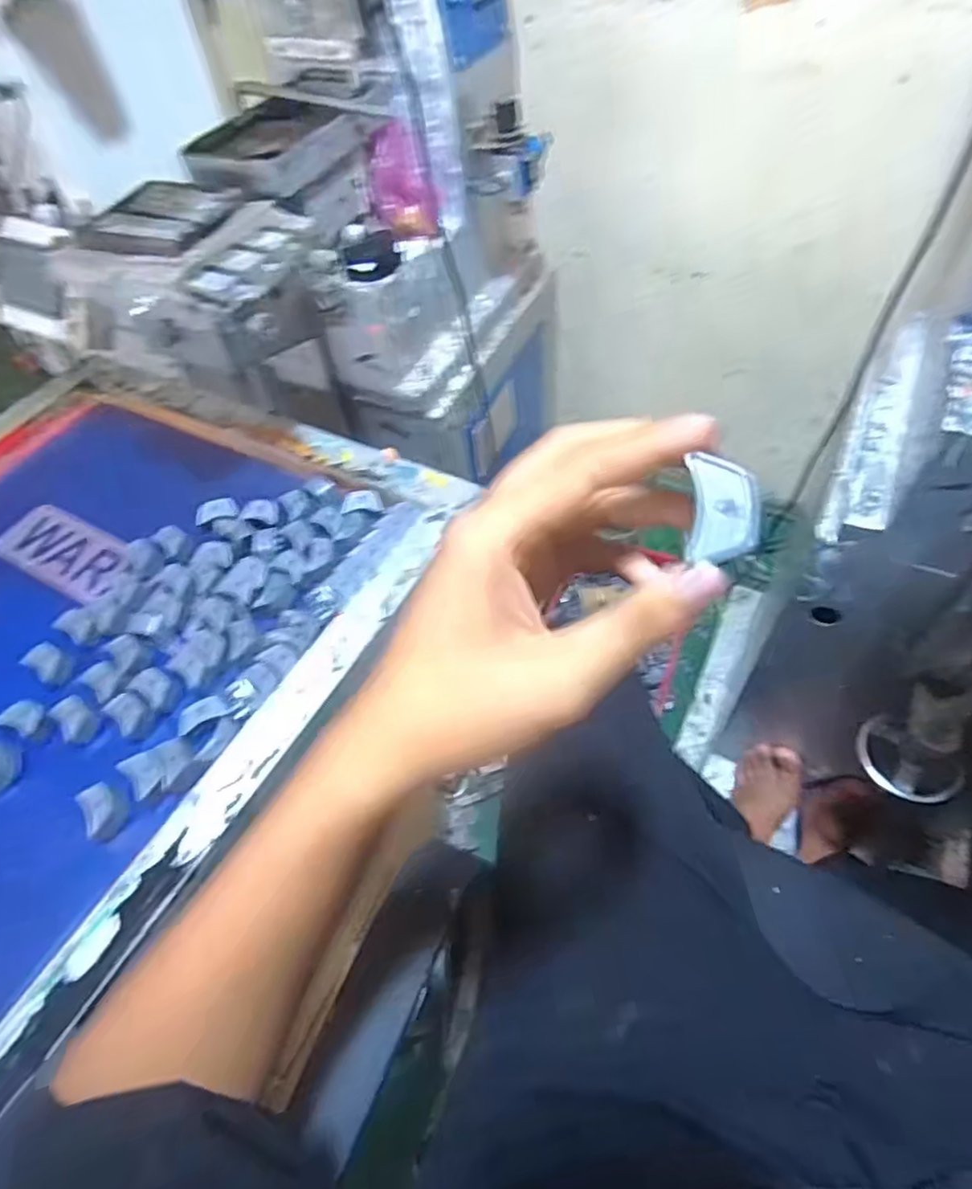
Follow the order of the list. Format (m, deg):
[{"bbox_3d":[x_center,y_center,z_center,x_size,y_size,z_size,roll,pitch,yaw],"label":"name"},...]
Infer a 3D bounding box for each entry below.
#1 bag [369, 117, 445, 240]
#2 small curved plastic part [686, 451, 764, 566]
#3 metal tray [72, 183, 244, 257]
[{"bbox_3d":[-0.085,-0.426,0.665,0.063,0.086,0.066,-1,54,5],"label":"bag"},{"bbox_3d":[0.081,-0.028,0.216,0.024,0.004,0.035,2,86,2],"label":"small curved plastic part"},{"bbox_3d":[-0.259,-0.300,0.506,0.100,0.017,0.092,15,57,16],"label":"metal tray"}]

